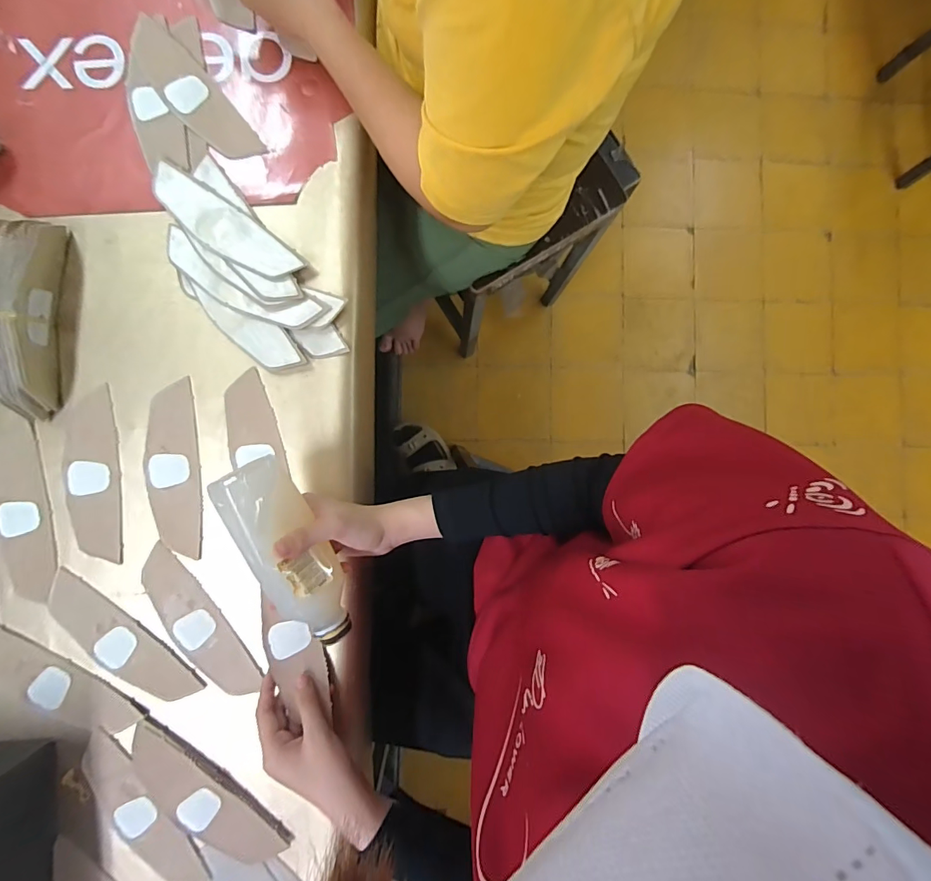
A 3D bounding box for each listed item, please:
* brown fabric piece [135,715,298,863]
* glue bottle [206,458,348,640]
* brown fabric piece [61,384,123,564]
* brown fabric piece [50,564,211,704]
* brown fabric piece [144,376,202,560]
[{"bbox_3d":[-0.260,0.355,0.452,0.181,0.013,0.061,41,86,-1],"label":"brown fabric piece"},{"bbox_3d":[-0.148,0.098,0.383,0.048,0.046,0.166,-26,102,-1],"label":"glue bottle"},{"bbox_3d":[-0.378,0.035,0.459,0.052,0.007,0.169,-5,88,-4],"label":"brown fabric piece"},{"bbox_3d":[-0.346,0.202,0.455,0.173,0.005,0.055,43,83,-1],"label":"brown fabric piece"},{"bbox_3d":[-0.298,0.030,0.464,0.051,0.005,0.173,-5,88,-5],"label":"brown fabric piece"}]

